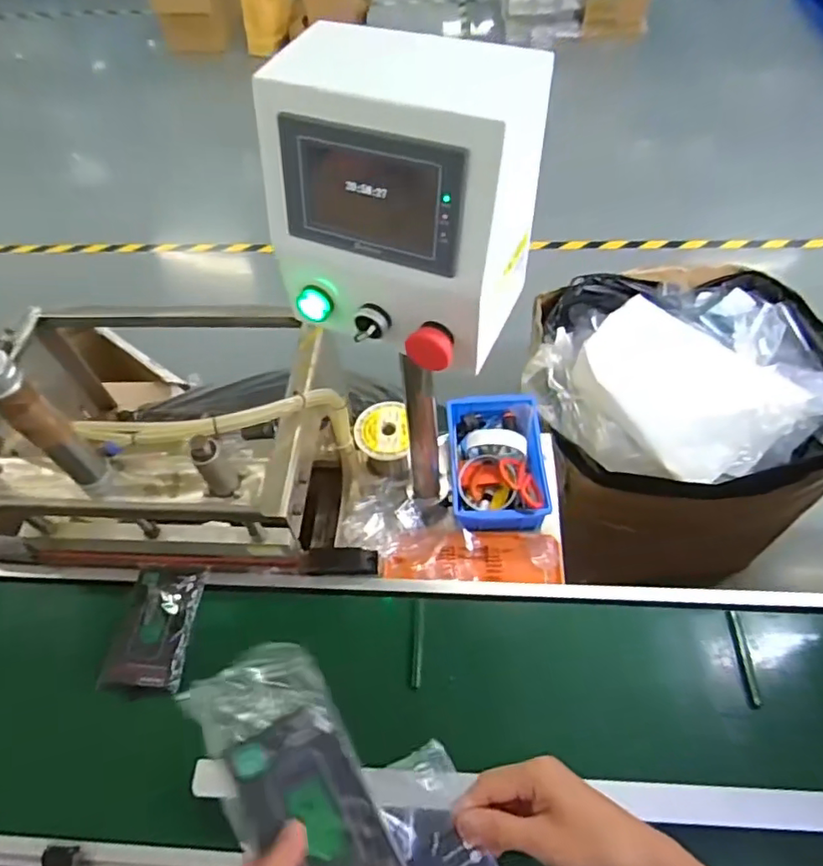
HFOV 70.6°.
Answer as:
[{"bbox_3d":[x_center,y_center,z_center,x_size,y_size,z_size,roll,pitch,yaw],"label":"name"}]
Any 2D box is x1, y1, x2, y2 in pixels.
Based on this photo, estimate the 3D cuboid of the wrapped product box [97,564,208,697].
[{"bbox_3d":[-0.307,0.231,0.703,0.091,0.019,0.146,1,56,4],"label":"wrapped product box"}]

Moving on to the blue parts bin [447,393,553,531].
[{"bbox_3d":[0.126,0.035,0.863,0.139,0.077,0.218,-3,56,2],"label":"blue parts bin"}]

